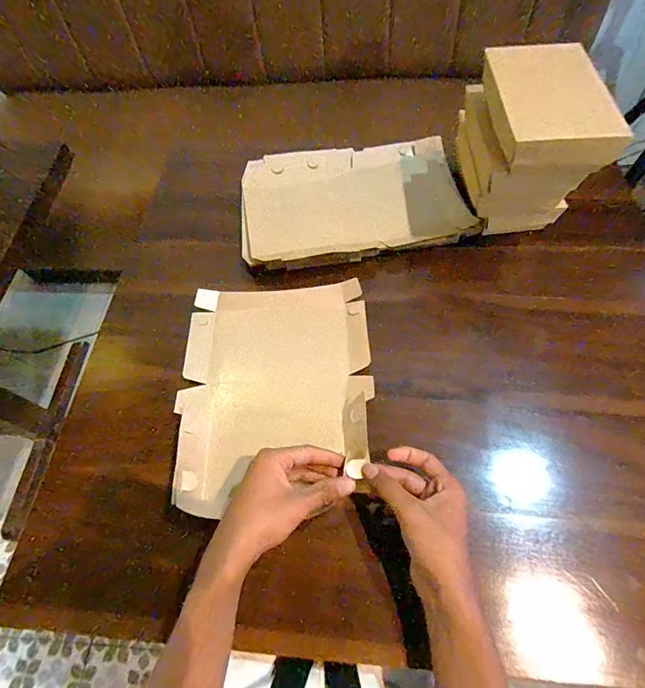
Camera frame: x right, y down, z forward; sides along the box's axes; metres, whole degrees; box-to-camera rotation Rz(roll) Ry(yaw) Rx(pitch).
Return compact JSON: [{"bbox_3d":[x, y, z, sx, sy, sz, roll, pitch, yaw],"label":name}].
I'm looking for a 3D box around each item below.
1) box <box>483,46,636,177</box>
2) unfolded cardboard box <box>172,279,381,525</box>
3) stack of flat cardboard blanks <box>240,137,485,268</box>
[{"bbox_3d":[0.243,-0.262,0.448,0.122,0.044,0.184,-1,62,5],"label":"box"},{"bbox_3d":[-0.061,0.046,0.492,0.232,0.062,0.297,-2,64,1],"label":"unfolded cardboard box"},{"bbox_3d":[0.046,-0.231,0.630,0.341,0.025,0.238,-8,61,1],"label":"stack of flat cardboard blanks"}]

